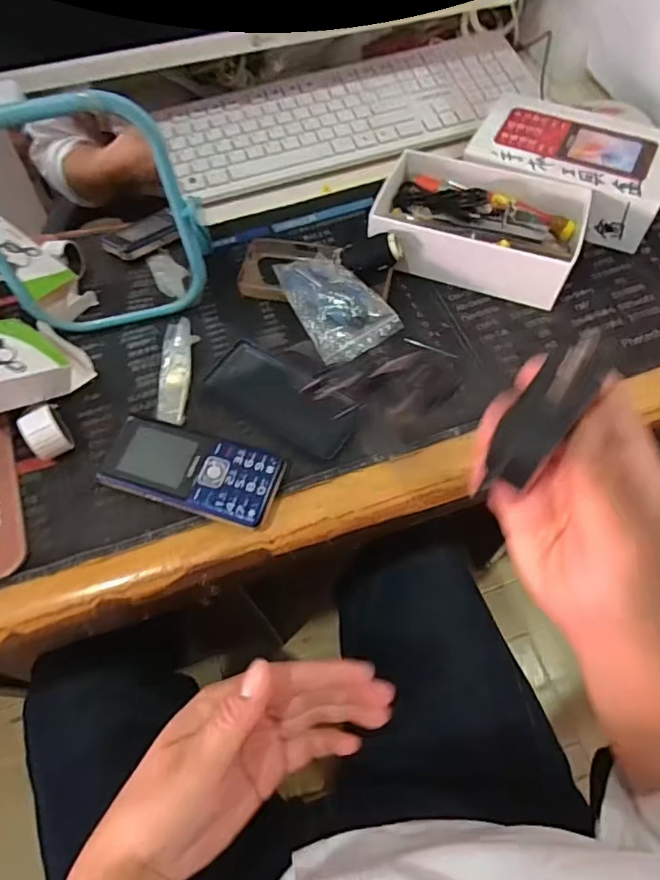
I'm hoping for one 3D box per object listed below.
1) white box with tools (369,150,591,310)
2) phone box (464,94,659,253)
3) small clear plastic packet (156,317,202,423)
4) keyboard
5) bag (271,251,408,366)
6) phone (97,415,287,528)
[{"bbox_3d":[0.129,-0.189,0.479,0.175,0.046,0.110,20,65,12],"label":"white box with tools"},{"bbox_3d":[0.224,-0.259,0.507,0.173,0.054,0.114,26,67,15],"label":"phone box"},{"bbox_3d":[-0.125,-0.058,0.441,0.027,0.004,0.104,-4,63,0],"label":"small clear plastic packet"},{"bbox_3d":[0.029,-0.355,0.581,0.405,0.019,0.147,-18,64,-7],"label":"keyboard"},{"bbox_3d":[0.003,-0.116,0.459,0.065,0.028,0.101,-29,66,-12],"label":"bag"},{"bbox_3d":[-0.101,0.024,0.395,0.127,0.020,0.054,15,64,10],"label":"phone"}]

